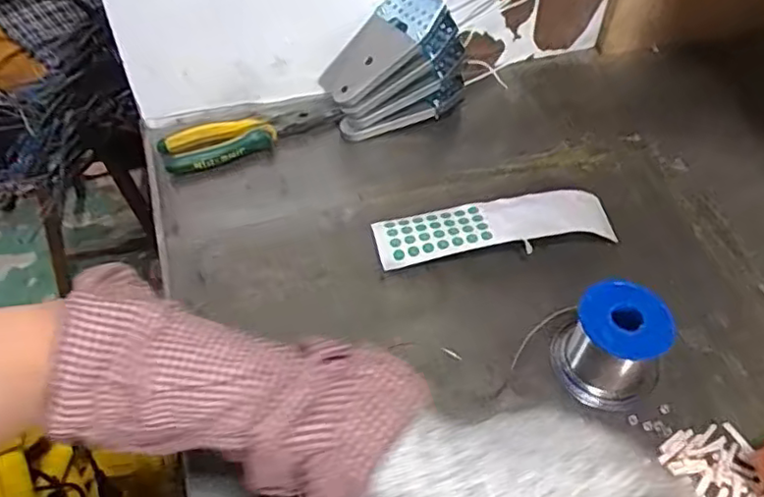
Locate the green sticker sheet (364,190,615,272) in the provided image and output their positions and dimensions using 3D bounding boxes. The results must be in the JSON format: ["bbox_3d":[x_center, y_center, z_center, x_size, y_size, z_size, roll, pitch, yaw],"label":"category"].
[{"bbox_3d":[0.099,-0.022,0.571,0.210,0.032,0.060,-6,50,-6],"label":"green sticker sheet"}]

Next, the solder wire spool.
[{"bbox_3d":[0.169,0.068,0.466,0.074,0.066,0.064,26,54,20],"label":"solder wire spool"}]

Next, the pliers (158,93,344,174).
[{"bbox_3d":[-0.134,-0.119,0.653,0.183,0.028,0.051,-26,55,-21],"label":"pliers"}]

